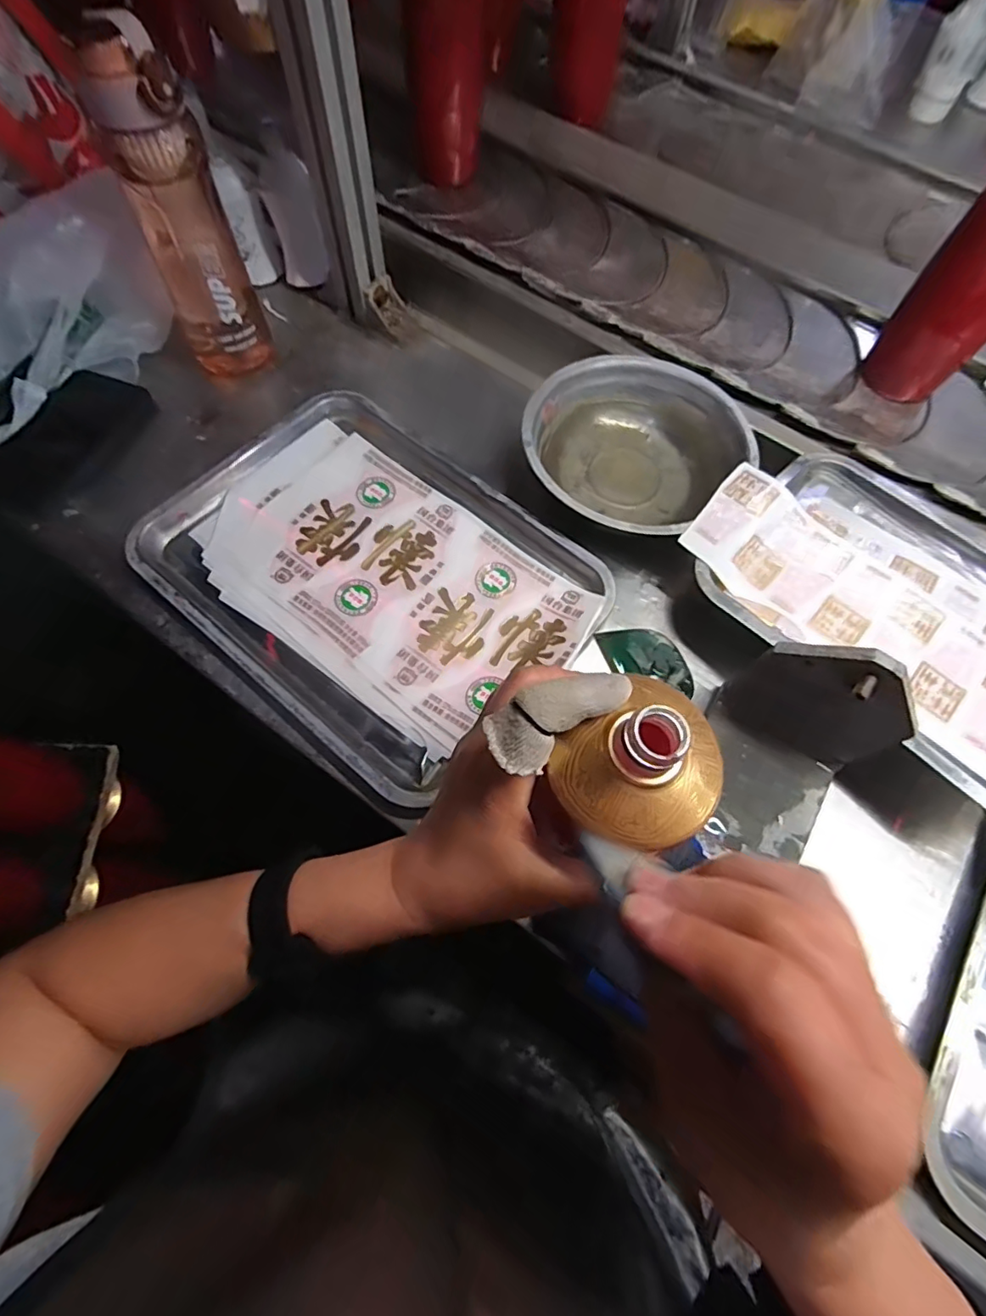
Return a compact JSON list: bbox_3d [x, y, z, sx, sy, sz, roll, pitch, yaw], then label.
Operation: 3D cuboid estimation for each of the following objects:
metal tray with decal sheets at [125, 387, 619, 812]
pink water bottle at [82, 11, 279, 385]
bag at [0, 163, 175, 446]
[{"bbox_3d":[-0.103,-0.078,0.448,0.339,0.025,0.252,39,72,12],"label":"metal tray with decal sheets"},{"bbox_3d":[-0.257,-0.354,0.459,0.076,0.229,0.065,-24,70,-12],"label":"pink water bottle"},{"bbox_3d":[-0.409,-0.281,0.486,0.269,0.104,0.120,-42,76,-3],"label":"bag"}]

